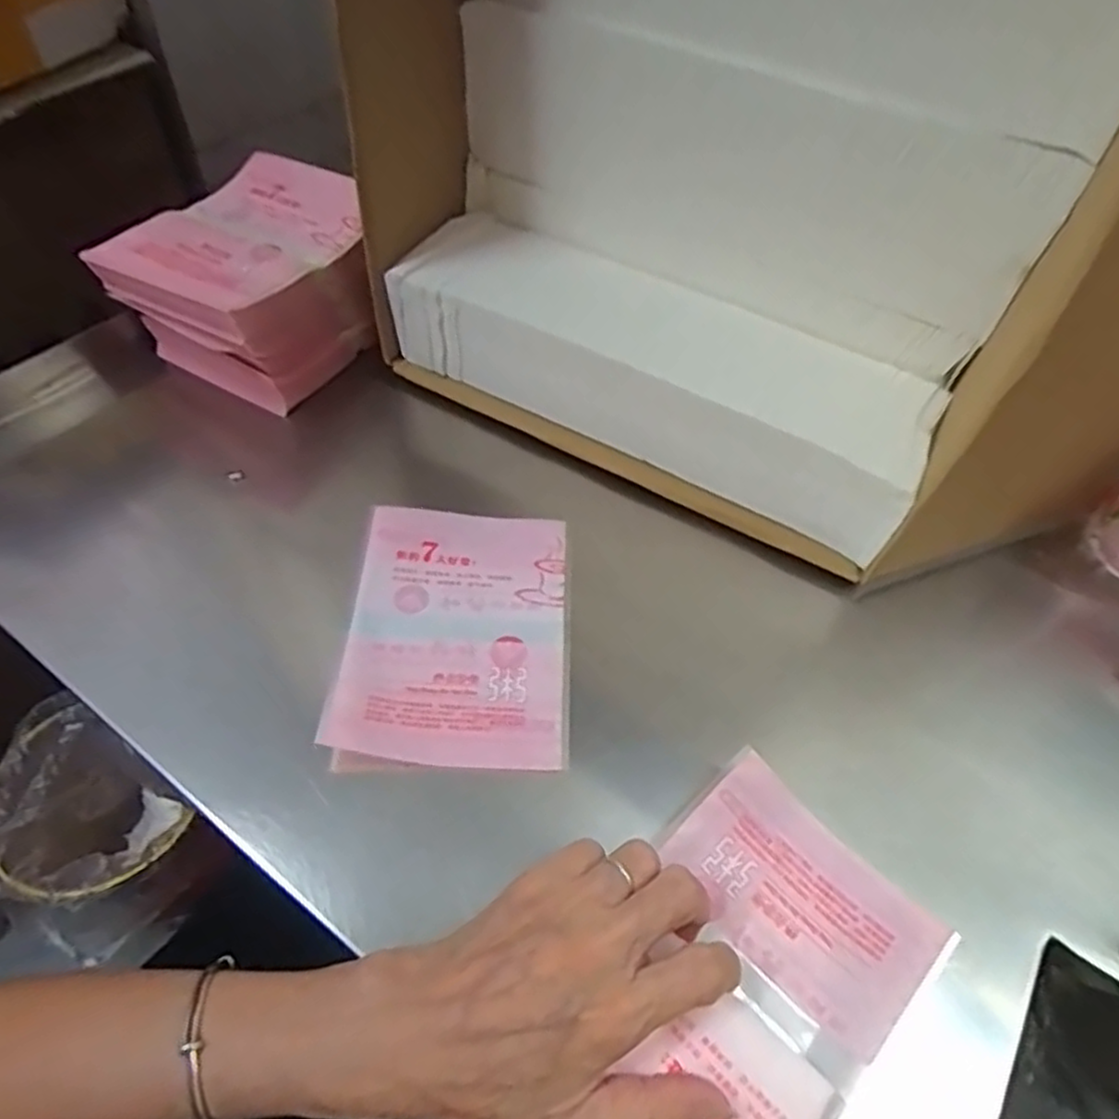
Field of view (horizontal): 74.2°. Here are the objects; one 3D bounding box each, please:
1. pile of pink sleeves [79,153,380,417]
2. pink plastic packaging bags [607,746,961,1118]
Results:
[{"bbox_3d":[-0.212,-0.194,0.530,0.135,0.091,0.167,30,57,18],"label":"pile of pink sleeves"},{"bbox_3d":[0.079,0.179,0.317,0.158,0.021,0.117,-38,64,-26],"label":"pink plastic packaging bags"}]

